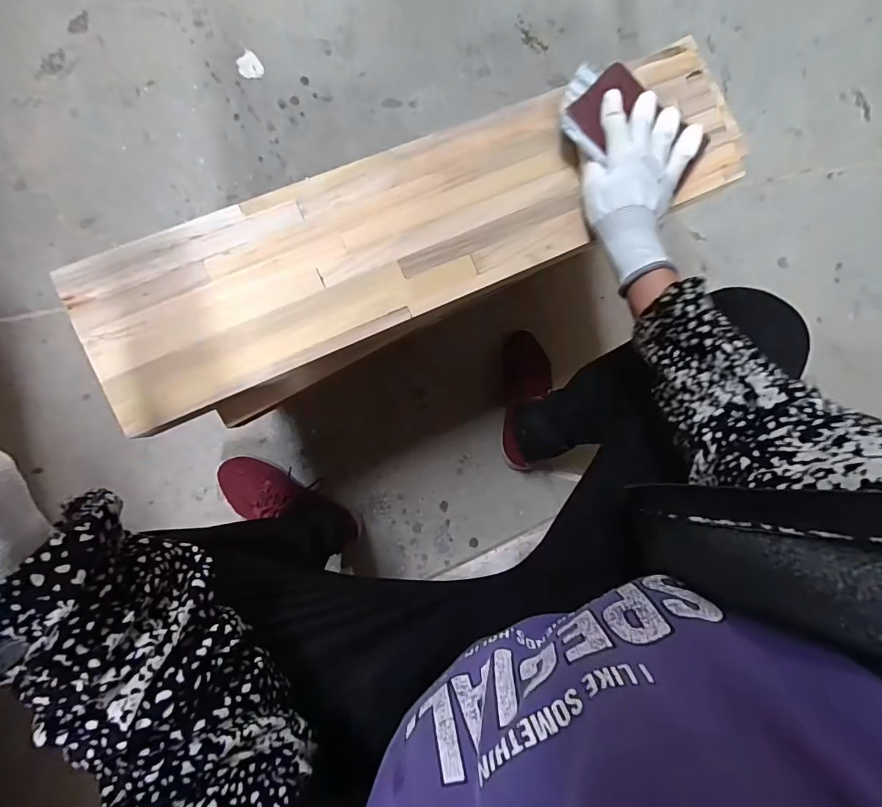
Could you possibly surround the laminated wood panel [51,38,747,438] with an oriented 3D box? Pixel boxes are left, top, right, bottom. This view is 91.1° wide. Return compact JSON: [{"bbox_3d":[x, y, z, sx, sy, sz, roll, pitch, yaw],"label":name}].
[{"bbox_3d":[0.000,-0.169,0.396,0.621,0.012,0.148,-26,91,-8],"label":"laminated wood panel"}]

